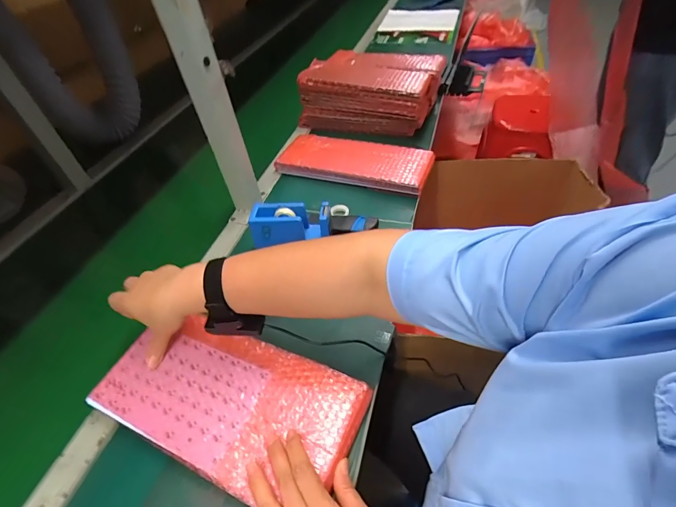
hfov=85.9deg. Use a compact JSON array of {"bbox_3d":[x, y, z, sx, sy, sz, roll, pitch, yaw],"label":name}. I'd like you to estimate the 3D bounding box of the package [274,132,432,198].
[{"bbox_3d":[0.031,-0.196,0.759,0.319,0.044,0.128,12,50,18],"label":"package"}]

